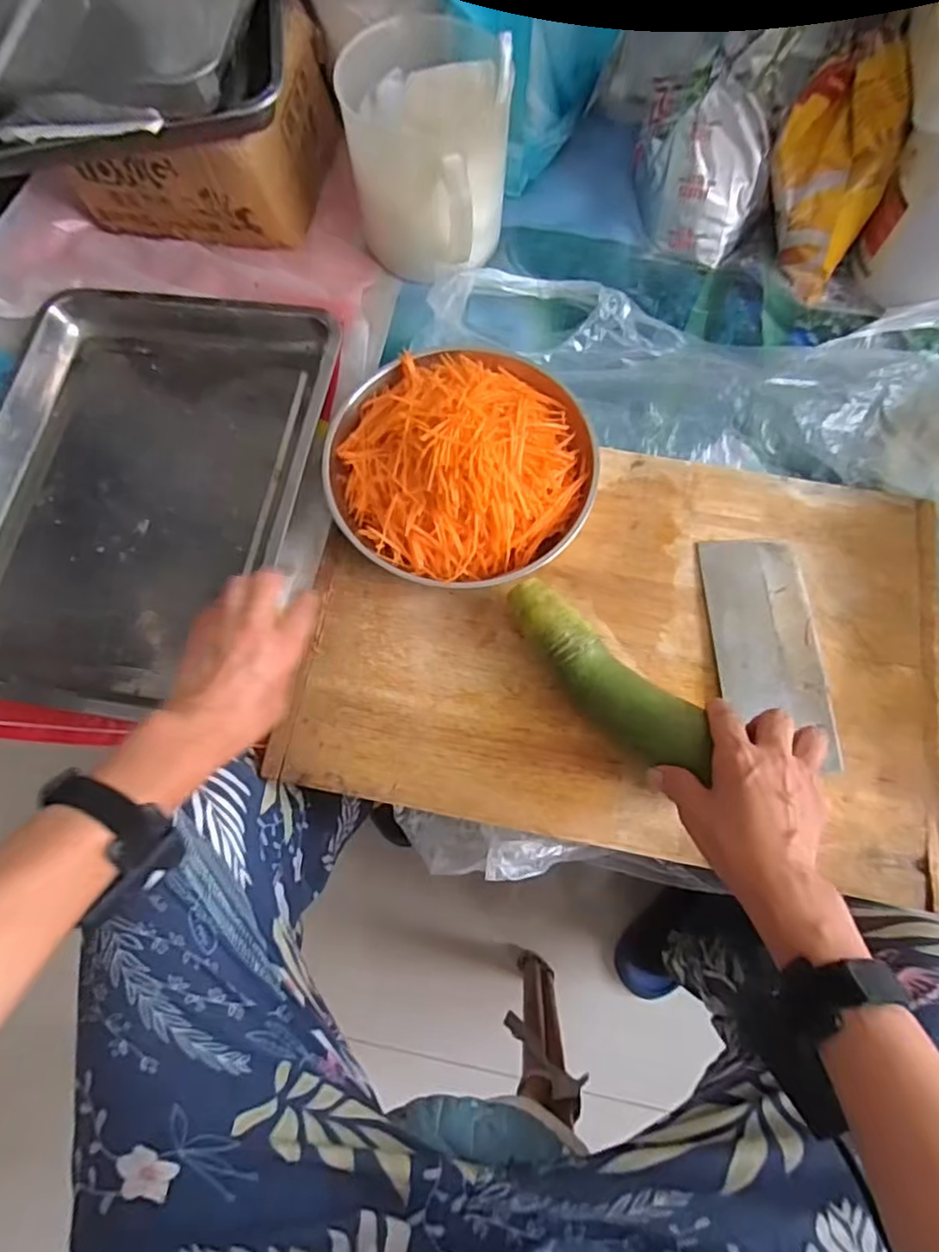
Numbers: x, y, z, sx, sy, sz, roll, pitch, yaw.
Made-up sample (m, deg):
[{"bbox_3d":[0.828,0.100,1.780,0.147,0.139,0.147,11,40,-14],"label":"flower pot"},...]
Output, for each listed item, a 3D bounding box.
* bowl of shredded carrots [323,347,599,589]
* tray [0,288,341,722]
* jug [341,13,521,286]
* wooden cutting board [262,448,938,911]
[{"bbox_3d":[-0.008,-0.154,0.590,0.239,0.087,0.227,-1,72,2],"label":"bowl of shredded carrots"},{"bbox_3d":[-0.325,-0.138,0.625,0.335,0.044,0.433,8,72,5],"label":"tray"},{"bbox_3d":[-0.043,-0.480,0.655,0.150,0.177,0.172,18,73,8],"label":"jug"},{"bbox_3d":[0.137,0.003,0.570,0.547,0.025,0.362,9,72,5],"label":"wooden cutting board"}]

